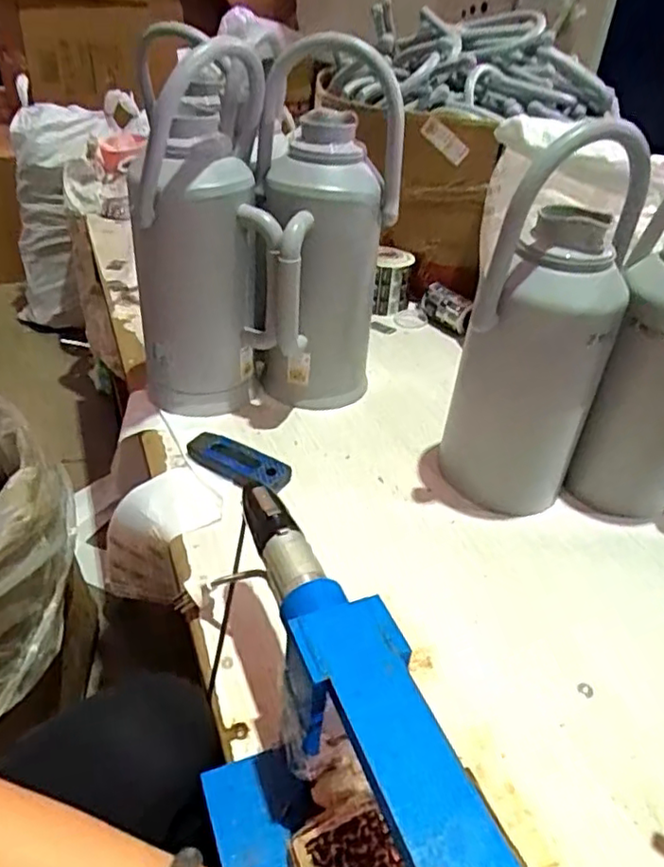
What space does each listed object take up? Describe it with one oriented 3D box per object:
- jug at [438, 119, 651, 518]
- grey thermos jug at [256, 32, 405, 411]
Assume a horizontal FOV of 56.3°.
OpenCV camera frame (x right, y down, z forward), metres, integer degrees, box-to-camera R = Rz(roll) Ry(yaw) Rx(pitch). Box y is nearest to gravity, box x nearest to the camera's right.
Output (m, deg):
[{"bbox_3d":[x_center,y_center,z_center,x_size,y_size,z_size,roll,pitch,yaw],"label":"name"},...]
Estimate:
[{"bbox_3d":[0.239,-0.105,0.712,0.148,0.422,0.153,20,39,21],"label":"jug"},{"bbox_3d":[-0.012,-0.236,0.834,0.177,0.439,0.167,2,36,-3],"label":"grey thermos jug"}]

